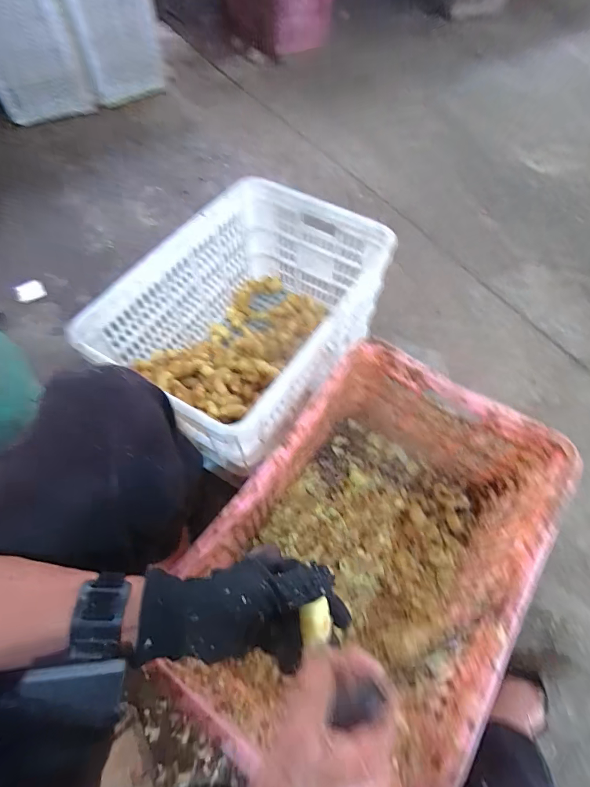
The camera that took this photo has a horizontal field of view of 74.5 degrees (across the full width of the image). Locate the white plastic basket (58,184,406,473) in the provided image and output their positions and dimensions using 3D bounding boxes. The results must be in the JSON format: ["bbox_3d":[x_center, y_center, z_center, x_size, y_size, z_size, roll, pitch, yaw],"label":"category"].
[{"bbox_3d":[-0.079,-0.131,0.802,0.360,0.311,0.518,30,66,17],"label":"white plastic basket"}]

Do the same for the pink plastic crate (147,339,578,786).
[{"bbox_3d":[0.113,0.235,0.606,0.345,0.302,0.494,31,66,17],"label":"pink plastic crate"}]

